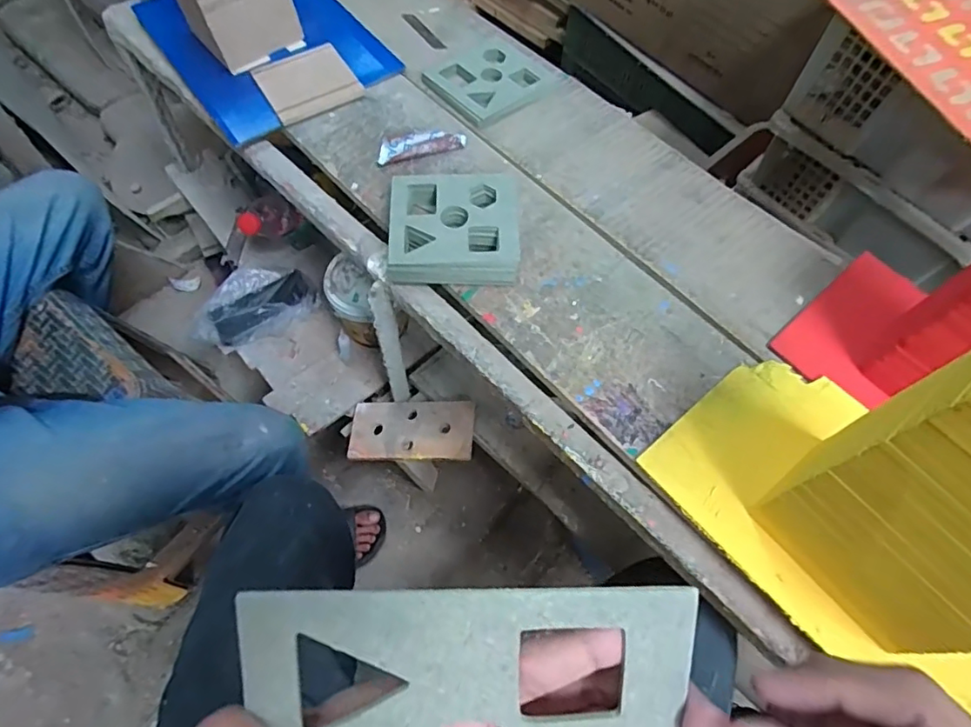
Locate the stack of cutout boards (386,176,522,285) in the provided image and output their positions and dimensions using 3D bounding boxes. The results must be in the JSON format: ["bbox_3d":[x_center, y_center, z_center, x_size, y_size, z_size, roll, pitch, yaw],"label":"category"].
[{"bbox_3d":[-0.033,-0.147,0.602,0.136,0.033,0.128,1,63,-2],"label":"stack of cutout boards"}]

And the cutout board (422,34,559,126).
[{"bbox_3d":[0.004,-0.385,0.738,0.144,0.012,0.132,-38,71,-19],"label":"cutout board"}]

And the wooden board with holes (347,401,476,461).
[{"bbox_3d":[-0.112,0.102,0.834,0.189,0.010,0.092,-2,62,13],"label":"wooden board with holes"}]

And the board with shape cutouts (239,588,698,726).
[{"bbox_3d":[-0.005,0.125,0.174,0.132,0.004,0.117,0,103,-3],"label":"board with shape cutouts"}]

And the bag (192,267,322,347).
[{"bbox_3d":[-0.382,-0.096,0.906,0.128,0.035,0.184,40,68,16],"label":"bag"}]

